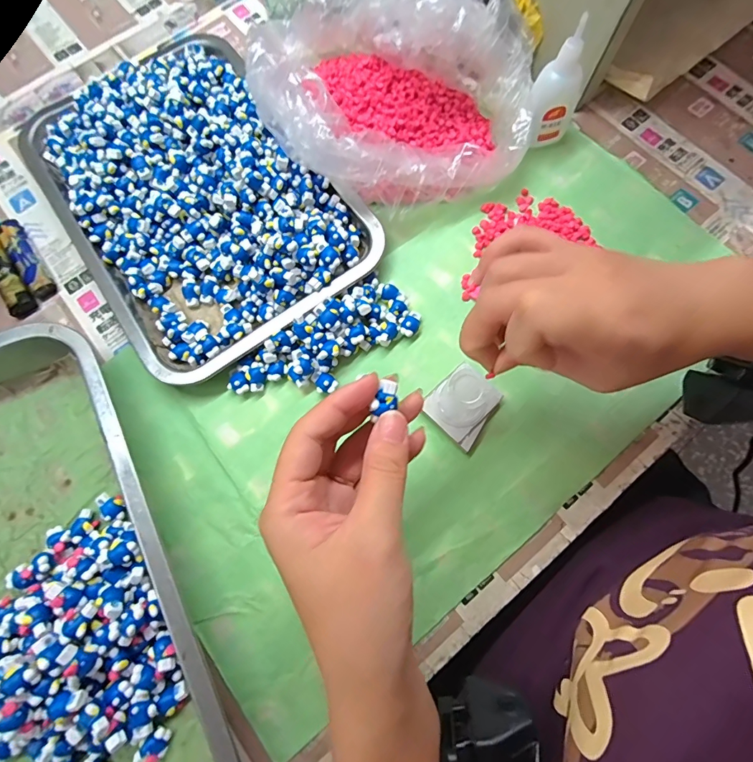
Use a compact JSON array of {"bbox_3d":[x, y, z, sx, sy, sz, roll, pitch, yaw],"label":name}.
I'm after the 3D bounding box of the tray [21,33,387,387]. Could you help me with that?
[{"bbox_3d":[-0.155,-0.160,0.338,0.205,0.041,0.301,-35,76,-8],"label":"tray"}]

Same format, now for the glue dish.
[{"bbox_3d":[0.065,0.018,0.298,0.044,0.009,0.049,43,80,12],"label":"glue dish"}]

